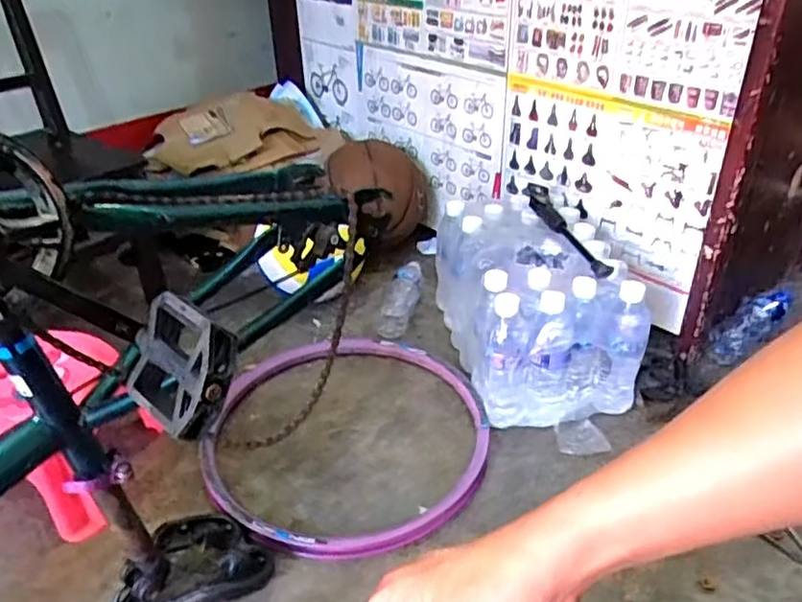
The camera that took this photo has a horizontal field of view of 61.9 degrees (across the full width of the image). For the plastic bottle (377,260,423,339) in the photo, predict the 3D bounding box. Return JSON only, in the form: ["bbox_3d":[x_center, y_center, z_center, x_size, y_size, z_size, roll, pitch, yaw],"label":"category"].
[{"bbox_3d":[0.002,-0.011,1.270,0.062,0.052,0.202,6,34,11],"label":"plastic bottle"}]

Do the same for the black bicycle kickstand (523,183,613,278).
[{"bbox_3d":[0.256,-0.133,1.084,0.041,0.033,0.328,-6,34,-7],"label":"black bicycle kickstand"}]

